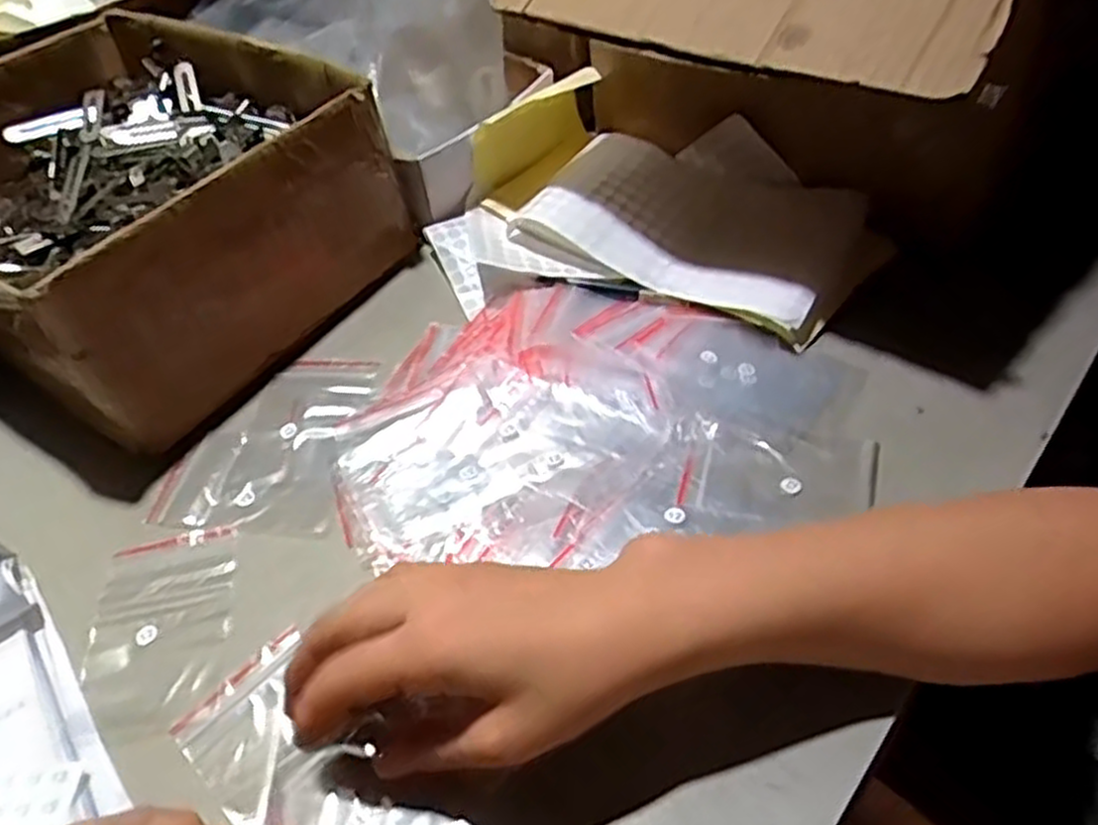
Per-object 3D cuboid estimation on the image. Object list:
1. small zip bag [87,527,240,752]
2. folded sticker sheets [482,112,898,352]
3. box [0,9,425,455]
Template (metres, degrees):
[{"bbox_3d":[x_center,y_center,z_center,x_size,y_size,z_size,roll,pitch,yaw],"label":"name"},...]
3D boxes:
[{"bbox_3d":[-0.196,0.109,0.402,0.068,0.005,0.108,-13,48,-5],"label":"small zip bag"},{"bbox_3d":[0.097,-0.140,0.557,0.253,0.040,0.144,23,55,25],"label":"folded sticker sheets"},{"bbox_3d":[-0.301,-0.152,0.570,0.322,0.127,0.261,25,56,26],"label":"box"}]

